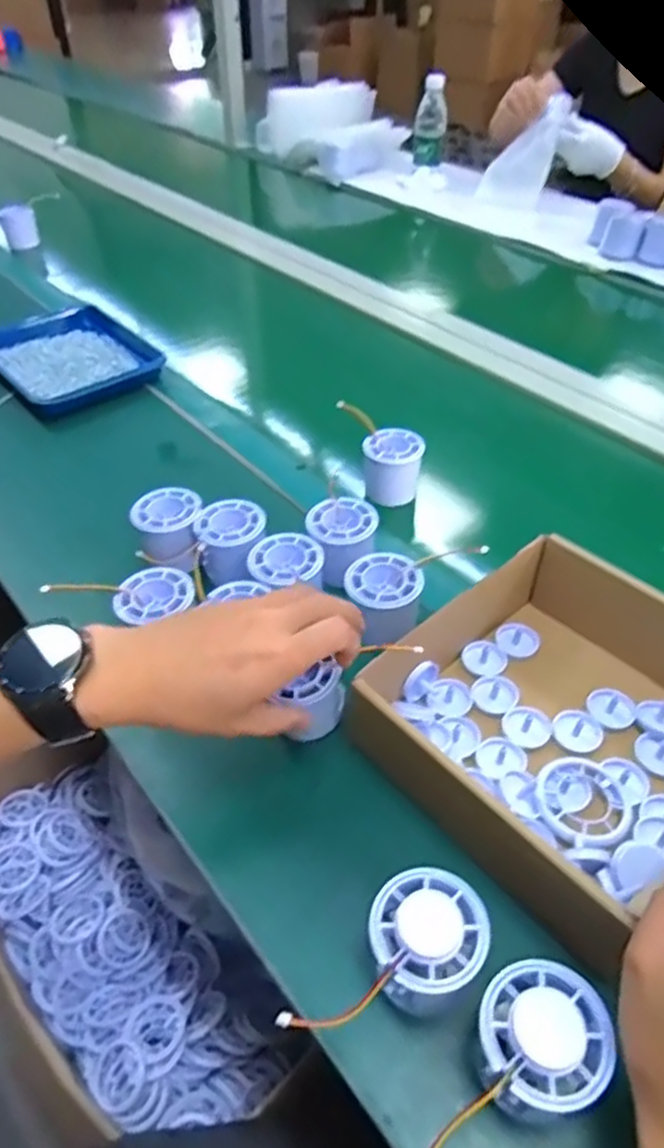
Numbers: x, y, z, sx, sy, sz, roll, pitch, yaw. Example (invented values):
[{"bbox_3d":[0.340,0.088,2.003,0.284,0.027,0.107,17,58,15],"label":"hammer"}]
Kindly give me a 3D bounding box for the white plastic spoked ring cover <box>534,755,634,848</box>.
[{"bbox_3d":[0.155,0.137,0.429,0.057,0.011,0.058,-25,48,-24],"label":"white plastic spoked ring cover"}]

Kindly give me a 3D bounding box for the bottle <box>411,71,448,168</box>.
[{"bbox_3d":[0.198,-0.900,1.390,0.061,0.144,0.059,8,44,9],"label":"bottle"}]

